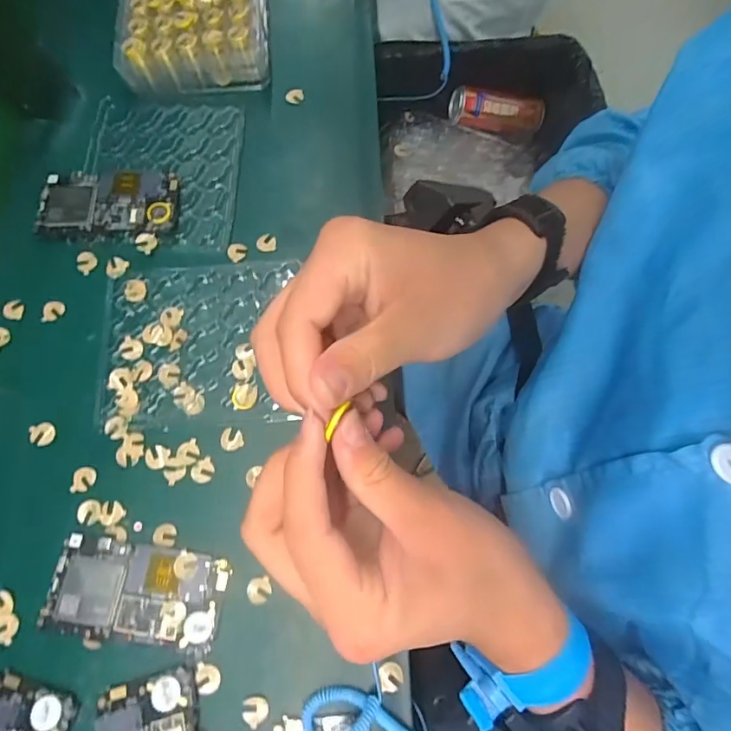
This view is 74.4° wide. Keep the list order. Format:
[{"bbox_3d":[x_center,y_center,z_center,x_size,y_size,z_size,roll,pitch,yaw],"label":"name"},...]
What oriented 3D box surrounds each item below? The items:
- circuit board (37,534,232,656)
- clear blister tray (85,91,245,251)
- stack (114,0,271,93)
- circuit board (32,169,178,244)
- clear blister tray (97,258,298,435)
[{"bbox_3d":[-0.166,0.166,0.353,0.123,0.006,0.064,9,73,2],"label":"circuit board"},{"bbox_3d":[-0.195,-0.184,0.456,0.147,0.010,0.158,1,73,0],"label":"clear blister tray"},{"bbox_3d":[-0.176,-0.363,0.496,0.147,0.041,0.161,-6,73,-2],"label":"stack"},{"bbox_3d":[-0.237,-0.148,0.445,0.125,0.010,0.071,-3,73,-1],"label":"circuit board"},{"bbox_3d":[-0.144,-0.021,0.413,0.155,0.004,0.144,-4,73,-2],"label":"clear blister tray"}]

